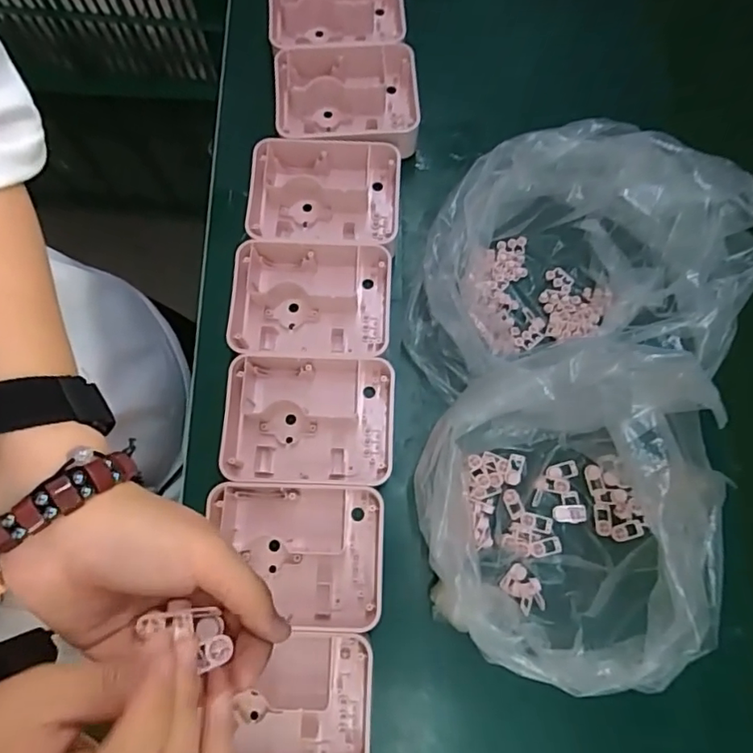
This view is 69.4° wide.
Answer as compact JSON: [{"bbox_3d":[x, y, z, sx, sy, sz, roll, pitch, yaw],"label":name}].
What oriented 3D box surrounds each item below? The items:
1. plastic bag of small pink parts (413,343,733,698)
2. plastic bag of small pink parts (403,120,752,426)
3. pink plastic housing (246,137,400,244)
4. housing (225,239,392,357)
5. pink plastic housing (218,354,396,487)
[{"bbox_3d":[0.115,0.100,0.357,0.161,0.140,0.182,-4,74,-2],"label":"plastic bag of small pink parts"},{"bbox_3d":[0.163,-0.087,0.435,0.234,0.107,0.218,15,74,4],"label":"plastic bag of small pink parts"},{"bbox_3d":[-0.045,-0.157,0.484,0.132,0.039,0.095,-2,74,-1],"label":"pink plastic housing"},{"bbox_3d":[-0.056,-0.062,0.457,0.132,0.037,0.103,2,74,0],"label":"housing"},{"bbox_3d":[-0.052,0.034,0.431,0.130,0.036,0.102,2,74,0],"label":"pink plastic housing"}]

